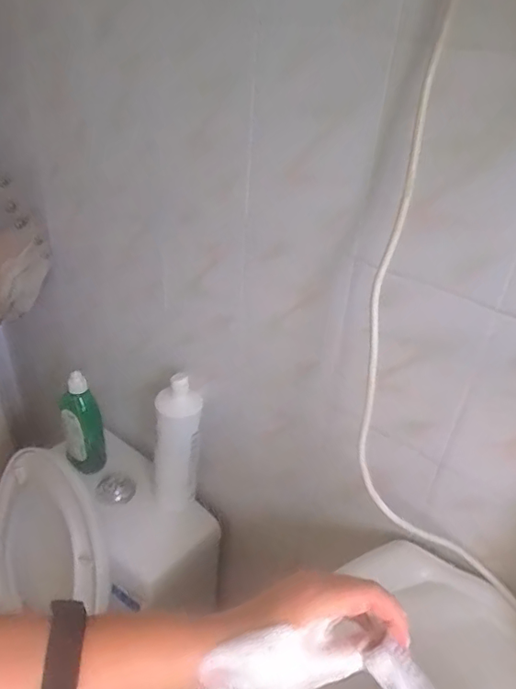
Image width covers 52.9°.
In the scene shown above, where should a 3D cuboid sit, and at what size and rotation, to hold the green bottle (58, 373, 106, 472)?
[{"bbox_3d":[-0.310,0.134,0.902,0.062,0.208,0.049,-20,34,-33],"label":"green bottle"}]

